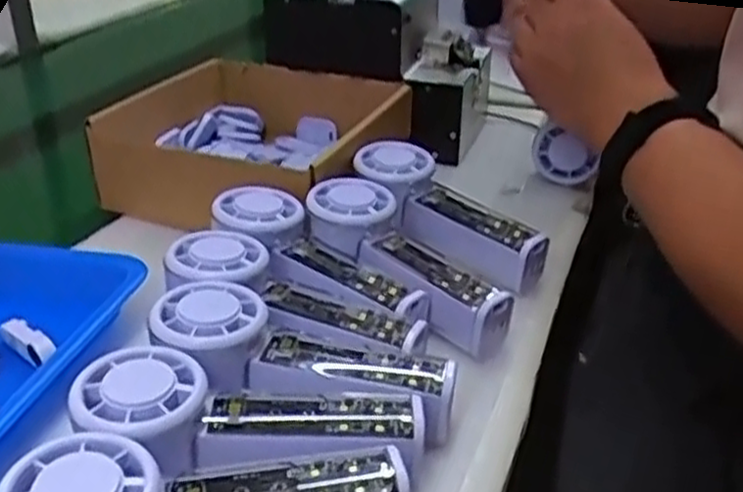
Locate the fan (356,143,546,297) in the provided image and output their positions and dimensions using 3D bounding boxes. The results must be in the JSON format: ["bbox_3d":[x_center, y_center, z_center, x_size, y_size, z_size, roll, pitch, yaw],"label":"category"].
[{"bbox_3d":[0.048,-0.024,0.532,0.159,0.051,0.056,39,45,26],"label":"fan"}]

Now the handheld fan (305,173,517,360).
[{"bbox_3d":[0.019,0.004,0.470,0.052,0.034,0.154,-25,51,-37],"label":"handheld fan"}]

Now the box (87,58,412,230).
[{"bbox_3d":[-0.097,-0.087,0.634,0.193,0.071,0.209,10,31,17],"label":"box"}]

